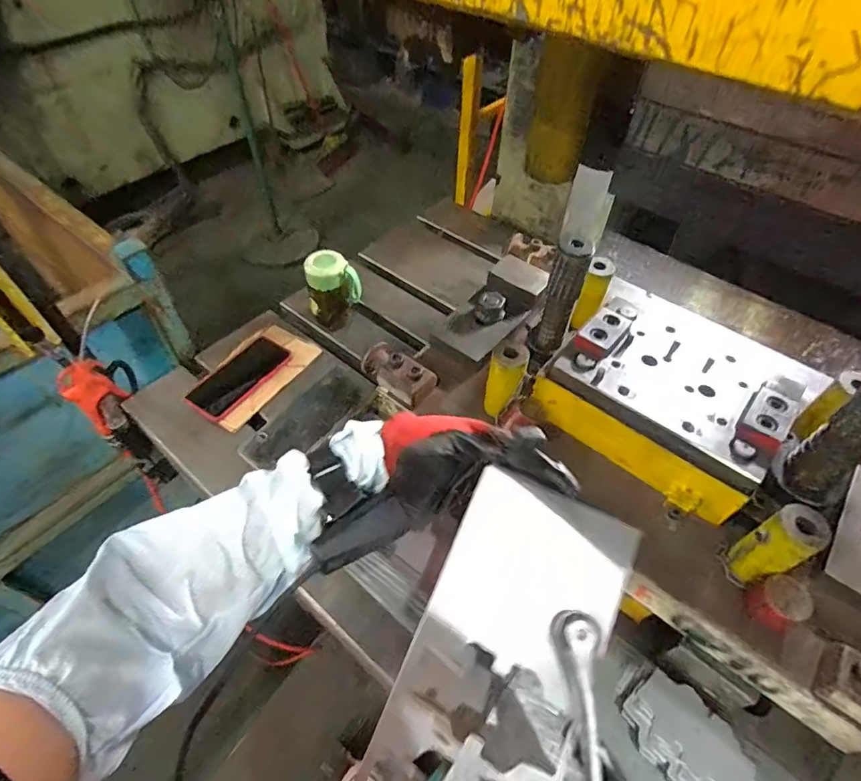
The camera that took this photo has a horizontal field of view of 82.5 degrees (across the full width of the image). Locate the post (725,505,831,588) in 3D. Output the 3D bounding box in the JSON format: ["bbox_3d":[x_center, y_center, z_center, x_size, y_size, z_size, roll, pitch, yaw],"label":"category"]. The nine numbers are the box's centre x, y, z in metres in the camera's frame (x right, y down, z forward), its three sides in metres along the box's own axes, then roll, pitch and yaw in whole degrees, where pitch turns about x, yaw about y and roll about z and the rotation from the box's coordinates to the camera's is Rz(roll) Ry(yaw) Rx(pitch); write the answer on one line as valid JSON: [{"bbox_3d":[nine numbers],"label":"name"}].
[{"bbox_3d":[0.313,0.143,0.447,0.040,0.095,0.038,-17,54,-16],"label":"post"}]

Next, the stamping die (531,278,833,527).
[{"bbox_3d":[0.274,-0.006,0.557,0.231,0.089,0.205,33,57,22],"label":"stamping die"}]

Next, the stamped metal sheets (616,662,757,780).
[{"bbox_3d":[0.253,0.345,0.490,0.083,0.023,0.130,-37,62,-26],"label":"stamped metal sheets"}]

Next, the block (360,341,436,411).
[{"bbox_3d":[-0.041,-0.022,0.604,0.089,0.040,0.047,31,56,21],"label":"block"}]

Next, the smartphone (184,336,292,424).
[{"bbox_3d":[-0.299,-0.022,0.772,0.079,0.016,0.159,30,62,16],"label":"smartphone"}]

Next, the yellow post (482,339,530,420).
[{"bbox_3d":[0.086,-0.010,0.563,0.040,0.087,0.041,10,51,6],"label":"yellow post"}]

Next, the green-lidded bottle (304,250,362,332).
[{"bbox_3d":[-0.163,-0.167,0.820,0.079,0.122,0.057,-33,59,-26],"label":"green-lidded bottle"}]

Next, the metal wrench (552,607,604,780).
[{"bbox_3d":[0.098,0.205,0.310,0.025,0.024,0.121,1,63,-1],"label":"metal wrench"}]

